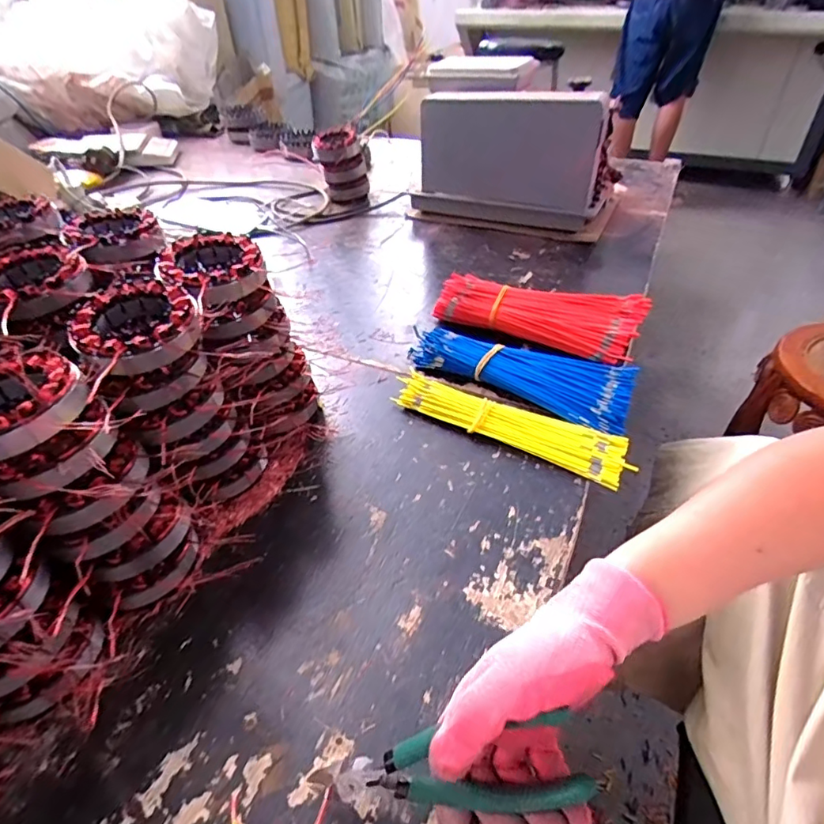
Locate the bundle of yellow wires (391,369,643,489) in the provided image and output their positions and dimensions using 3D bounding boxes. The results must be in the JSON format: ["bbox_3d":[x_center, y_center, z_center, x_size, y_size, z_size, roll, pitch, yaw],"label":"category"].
[{"bbox_3d":[0.097,0.010,0.553,0.246,0.025,0.061,21,46,24],"label":"bundle of yellow wires"}]

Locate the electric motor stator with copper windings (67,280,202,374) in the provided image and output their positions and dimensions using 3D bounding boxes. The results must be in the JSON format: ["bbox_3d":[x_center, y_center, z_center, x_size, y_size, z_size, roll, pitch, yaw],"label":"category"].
[{"bbox_3d":[-0.205,-0.061,0.401,0.083,0.034,0.091,-25,46,-24],"label":"electric motor stator with copper windings"}]

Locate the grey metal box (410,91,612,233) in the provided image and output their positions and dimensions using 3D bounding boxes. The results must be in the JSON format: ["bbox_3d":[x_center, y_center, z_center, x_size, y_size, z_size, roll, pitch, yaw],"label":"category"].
[{"bbox_3d":[0.149,-0.421,0.873,0.300,0.189,0.067,14,43,17],"label":"grey metal box"}]

